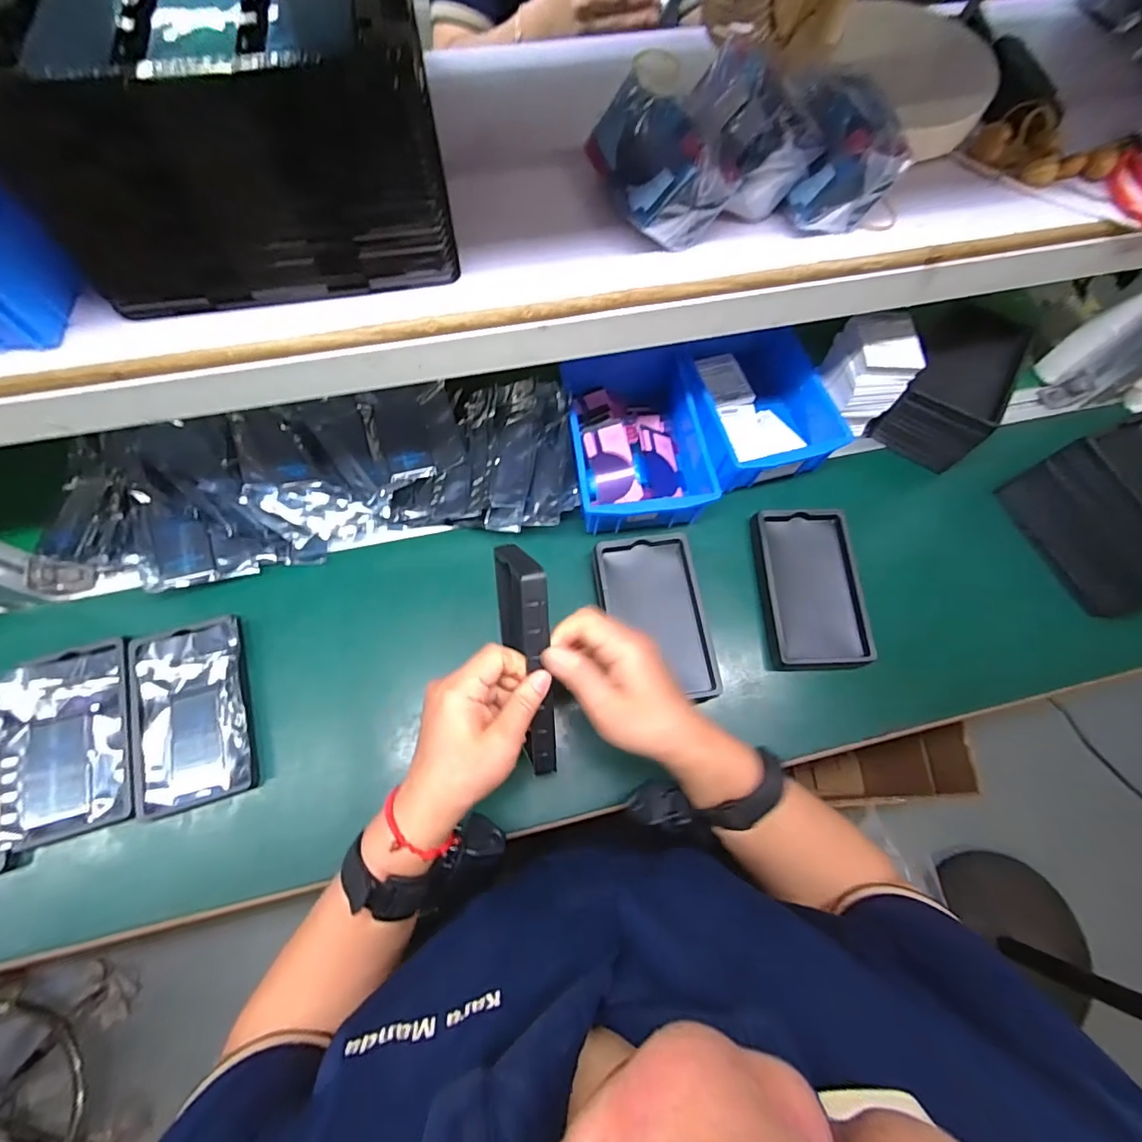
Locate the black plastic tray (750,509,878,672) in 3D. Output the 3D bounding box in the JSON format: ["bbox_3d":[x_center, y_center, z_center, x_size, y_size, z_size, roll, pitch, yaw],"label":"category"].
[{"bbox_3d":[0.240,0.016,0.525,0.095,0.030,0.158,-2,68,-3],"label":"black plastic tray"}]

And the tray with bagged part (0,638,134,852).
[{"bbox_3d":[-0.439,0.147,0.451,0.098,0.016,0.156,-15,70,-8],"label":"tray with bagged part"}]

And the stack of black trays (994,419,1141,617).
[{"bbox_3d":[0.555,-0.051,0.520,0.106,0.108,0.163,-16,70,-9],"label":"stack of black trays"}]

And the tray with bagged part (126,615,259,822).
[{"bbox_3d":[-0.341,0.127,0.467,0.098,0.021,0.158,-15,70,-8],"label":"tray with bagged part"}]

